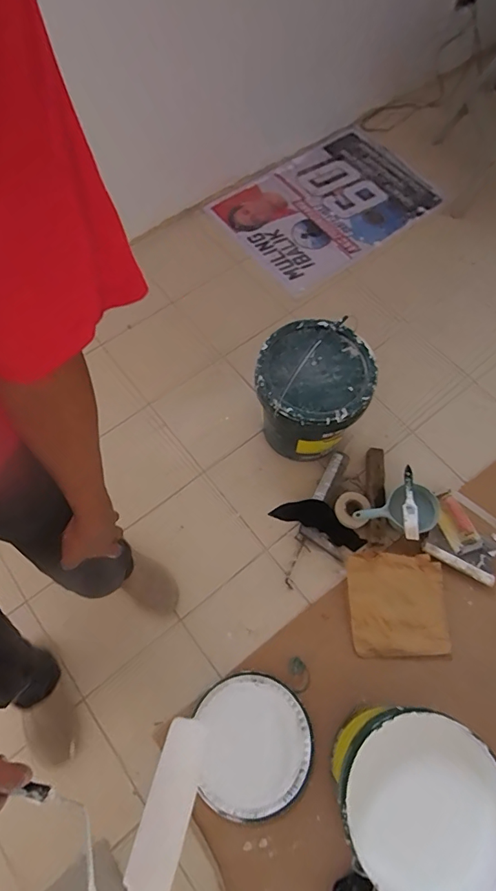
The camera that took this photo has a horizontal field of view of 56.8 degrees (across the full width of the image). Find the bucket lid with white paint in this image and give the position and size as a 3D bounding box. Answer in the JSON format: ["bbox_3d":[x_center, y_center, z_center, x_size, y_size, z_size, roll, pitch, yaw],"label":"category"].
[{"bbox_3d":[0.017,0.740,1.137,0.276,0.020,0.300,0,67,-1],"label":"bucket lid with white paint"}]

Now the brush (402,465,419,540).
[{"bbox_3d":[0.449,0.155,1.283,0.039,0.016,0.213,4,67,1],"label":"brush"}]

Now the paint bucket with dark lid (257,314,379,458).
[{"bbox_3d":[0.181,-0.123,1.327,0.291,0.316,0.305,0,67,-1],"label":"paint bucket with dark lid"}]

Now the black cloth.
[{"bbox_3d":[0.211,0.218,1.346,0.273,0.038,0.087,25,69,10],"label":"black cloth"}]

